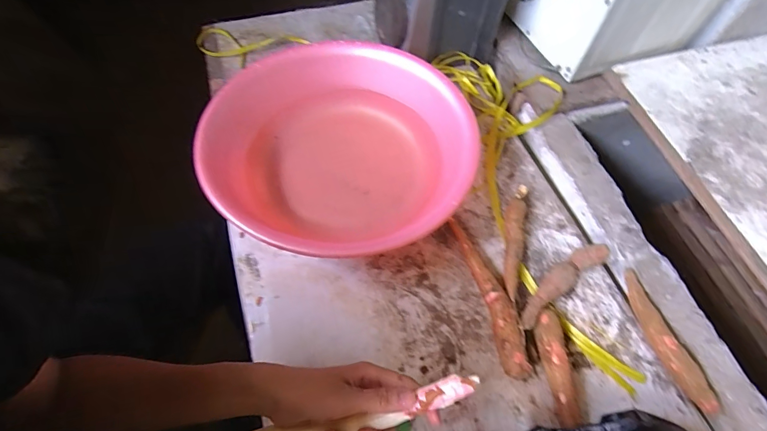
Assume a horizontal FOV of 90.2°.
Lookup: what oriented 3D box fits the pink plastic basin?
[{"bbox_3d":[-0.068,-0.116,0.622,0.411,0.115,0.409,0,61,0],"label":"pink plastic basin"}]

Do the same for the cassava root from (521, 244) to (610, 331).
[{"bbox_3d":[0.261,0.103,0.573,0.190,0.037,0.040,-34,65,-17],"label":"cassava root"}]

